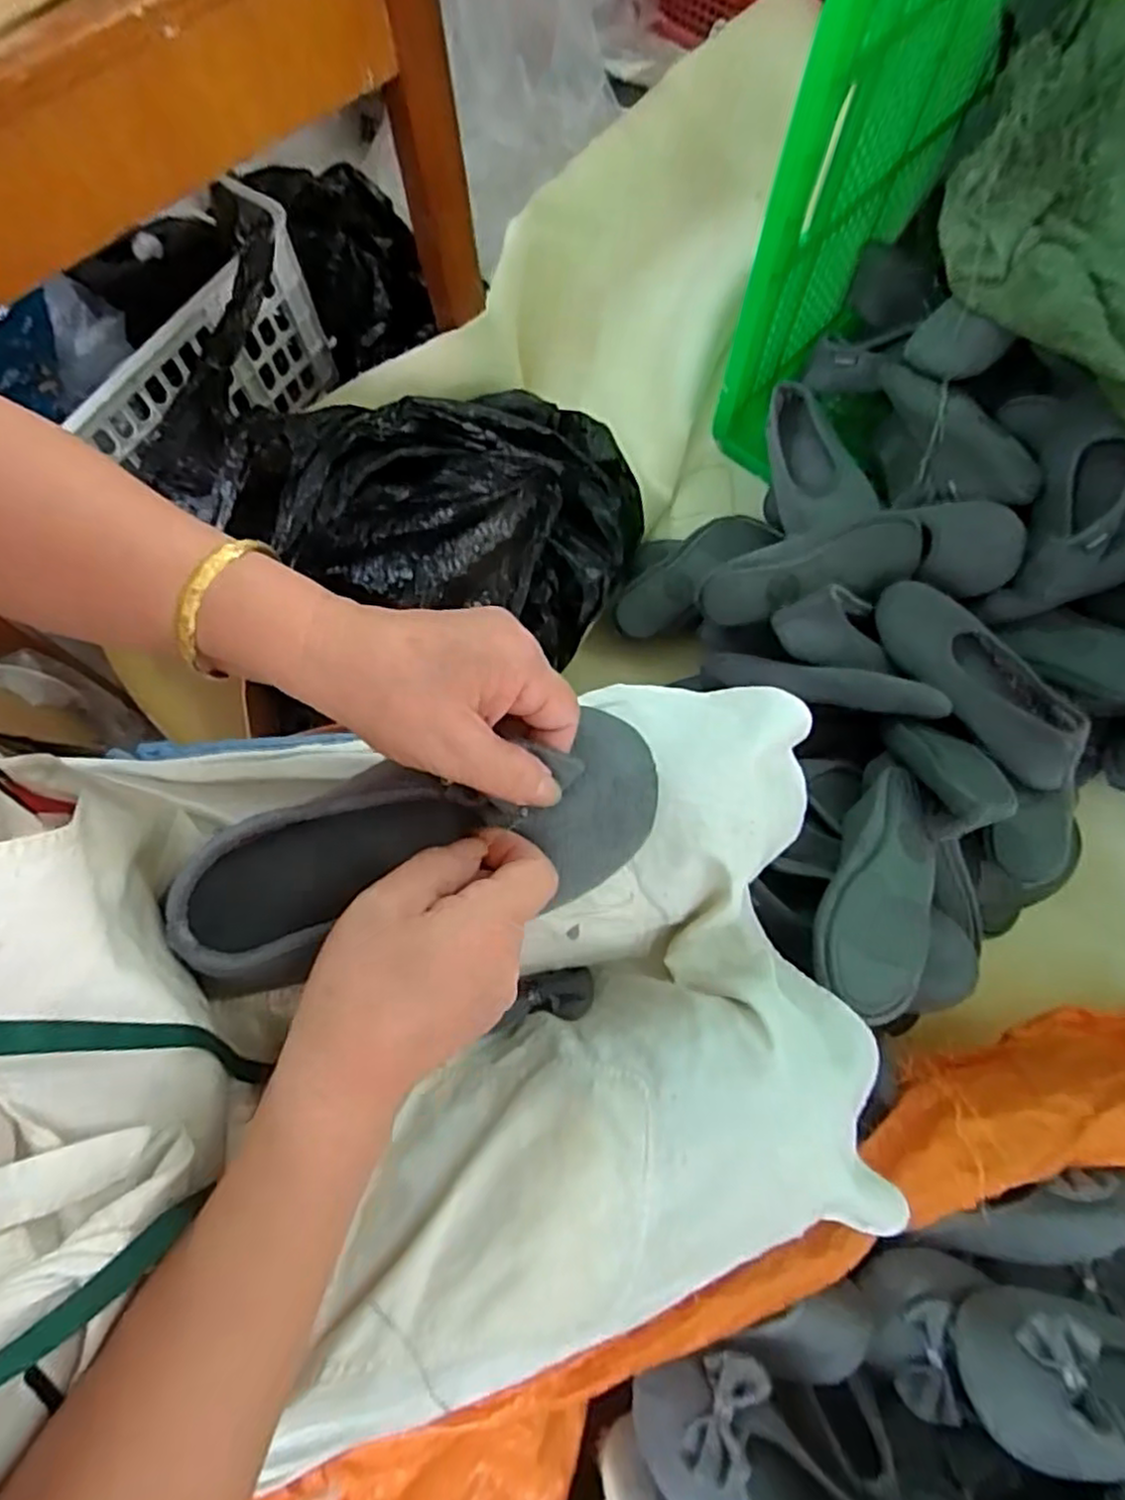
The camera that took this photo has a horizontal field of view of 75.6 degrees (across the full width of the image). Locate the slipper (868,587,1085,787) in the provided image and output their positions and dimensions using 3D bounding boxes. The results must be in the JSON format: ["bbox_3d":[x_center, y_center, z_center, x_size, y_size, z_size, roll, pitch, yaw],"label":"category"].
[{"bbox_3d":[0.414,-0.075,0.714,0.101,0.054,0.244,-38,76,-11],"label":"slipper"}]

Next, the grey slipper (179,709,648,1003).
[{"bbox_3d":[-0.060,0.041,0.330,0.211,0.055,0.081,-14,73,-7],"label":"grey slipper"}]

